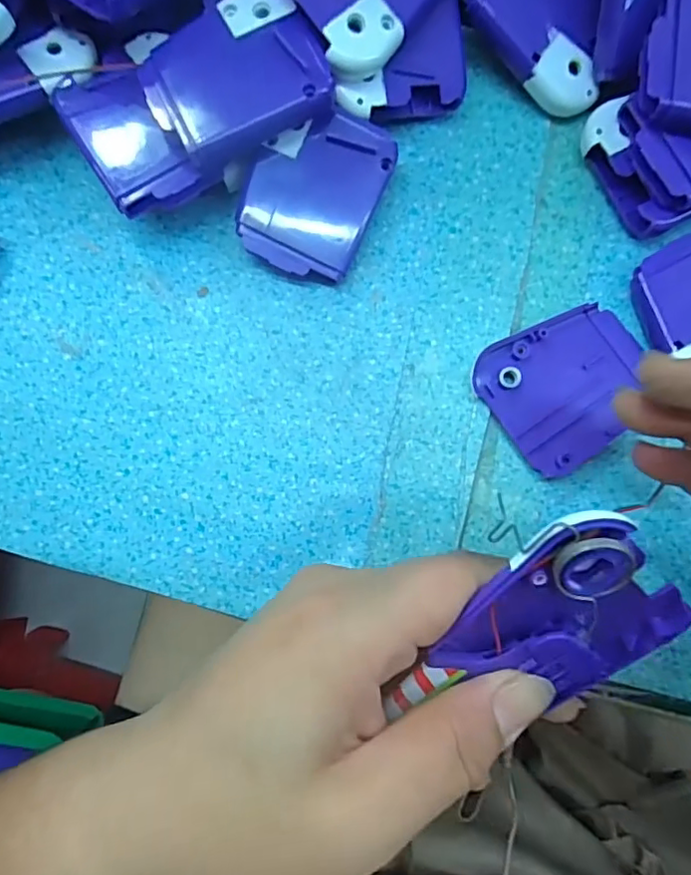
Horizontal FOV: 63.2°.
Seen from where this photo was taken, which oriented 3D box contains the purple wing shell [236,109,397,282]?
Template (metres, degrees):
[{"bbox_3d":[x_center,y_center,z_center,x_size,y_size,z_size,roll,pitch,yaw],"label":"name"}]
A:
[{"bbox_3d":[-0.011,-0.092,0.214,0.044,0.019,0.059,24,86,4],"label":"purple wing shell"}]

